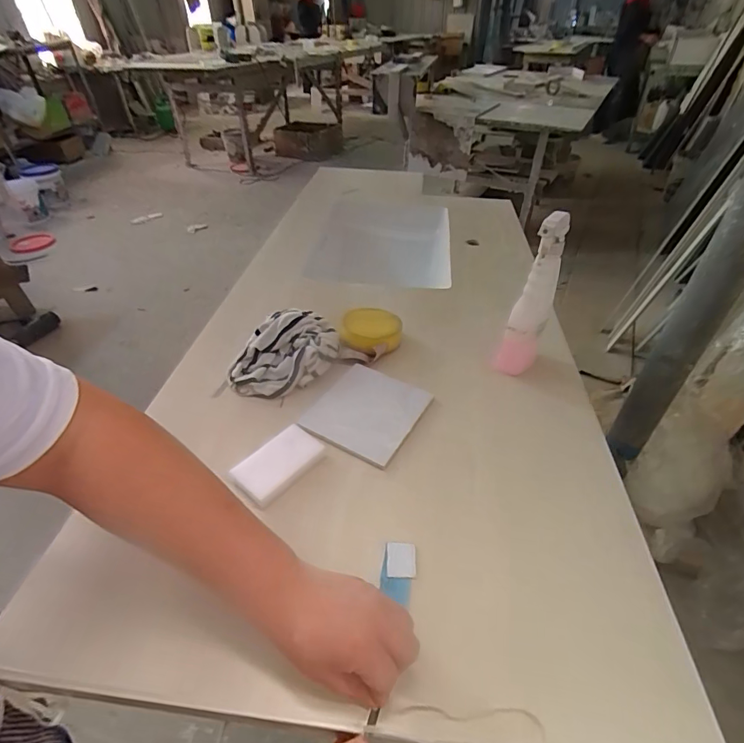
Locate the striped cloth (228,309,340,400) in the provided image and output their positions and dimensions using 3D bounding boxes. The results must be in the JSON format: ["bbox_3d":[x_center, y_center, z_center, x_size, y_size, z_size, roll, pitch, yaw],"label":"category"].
[{"bbox_3d":[-0.135,-0.028,0.671,0.151,0.058,0.163,8,42,11],"label":"striped cloth"}]

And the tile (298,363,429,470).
[{"bbox_3d":[-0.008,0.055,0.603,0.142,0.009,0.155,22,47,26],"label":"tile"}]

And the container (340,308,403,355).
[{"bbox_3d":[0.001,-0.070,0.724,0.098,0.034,0.093,6,41,9],"label":"container"}]

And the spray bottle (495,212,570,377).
[{"bbox_3d":[0.229,-0.106,0.609,0.056,0.232,0.073,20,45,23],"label":"spray bottle"}]

